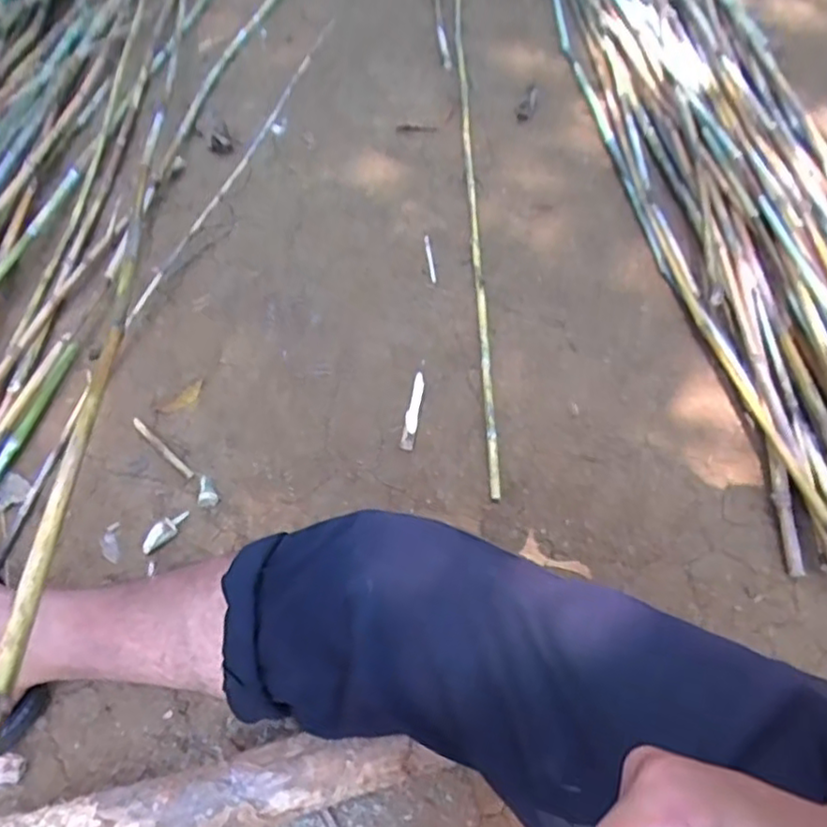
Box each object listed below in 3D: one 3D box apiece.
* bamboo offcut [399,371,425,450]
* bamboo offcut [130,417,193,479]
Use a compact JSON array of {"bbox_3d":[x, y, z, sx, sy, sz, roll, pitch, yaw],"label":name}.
[{"bbox_3d":[0.000,-0.005,0.902,0.018,0.010,0.129,8,52,4],"label":"bamboo offcut"},{"bbox_3d":[-0.315,0.044,0.849,0.120,0.005,0.013,37,59,23],"label":"bamboo offcut"}]

